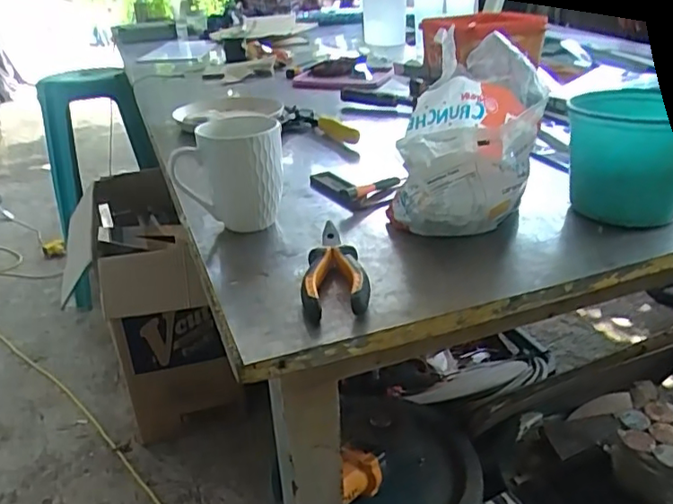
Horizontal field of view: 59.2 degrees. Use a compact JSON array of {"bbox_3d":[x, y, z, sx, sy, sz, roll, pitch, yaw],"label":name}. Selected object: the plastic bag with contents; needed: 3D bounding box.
[{"bbox_3d":[0.122,-0.095,0.547,0.118,0.167,0.131,3,28,14],"label":"plastic bag with contents"}]

